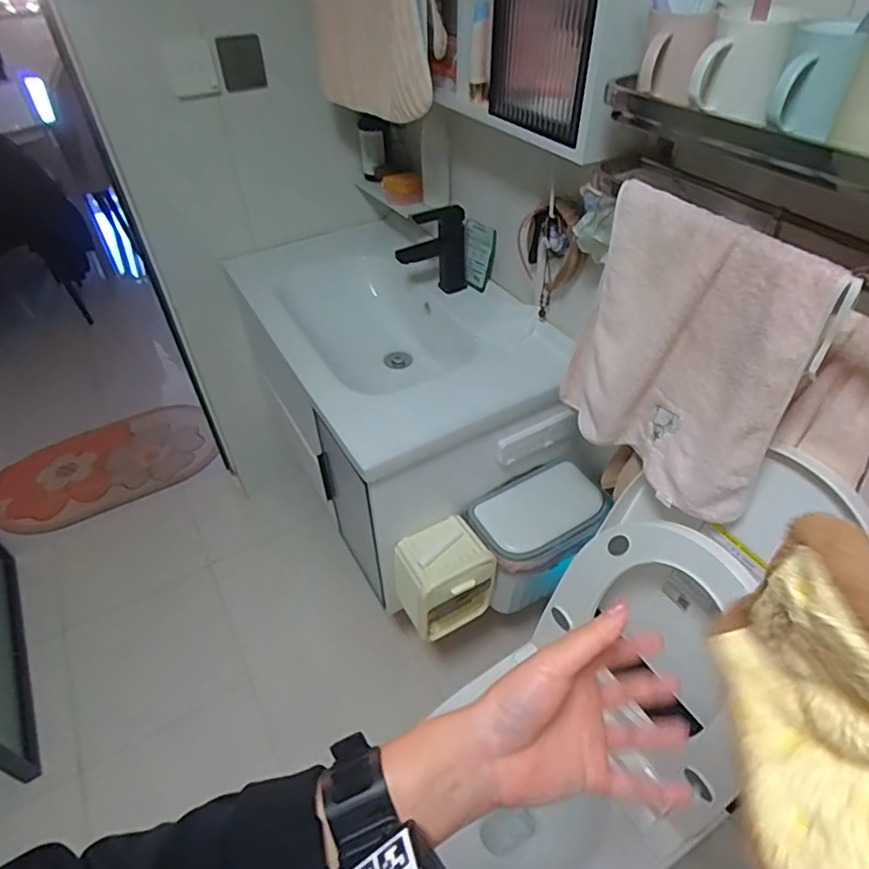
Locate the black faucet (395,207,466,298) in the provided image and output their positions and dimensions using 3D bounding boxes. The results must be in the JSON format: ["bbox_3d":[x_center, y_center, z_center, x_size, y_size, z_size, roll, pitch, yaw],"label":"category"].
[{"bbox_3d":[-0.006,-0.392,1.216,0.153,0.170,0.050,-6,45,-5],"label":"black faucet"}]

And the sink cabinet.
[{"bbox_3d":[-0.090,-0.130,1.275,0.461,0.440,0.723,-21,48,-19],"label":"sink cabinet"}]

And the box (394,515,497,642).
[{"bbox_3d":[0.021,0.285,1.086,0.163,0.198,0.132,-23,48,-21],"label":"box"}]

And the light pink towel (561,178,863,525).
[{"bbox_3d":[0.285,-0.086,0.681,0.064,0.340,0.288,-19,47,-17],"label":"light pink towel"}]

